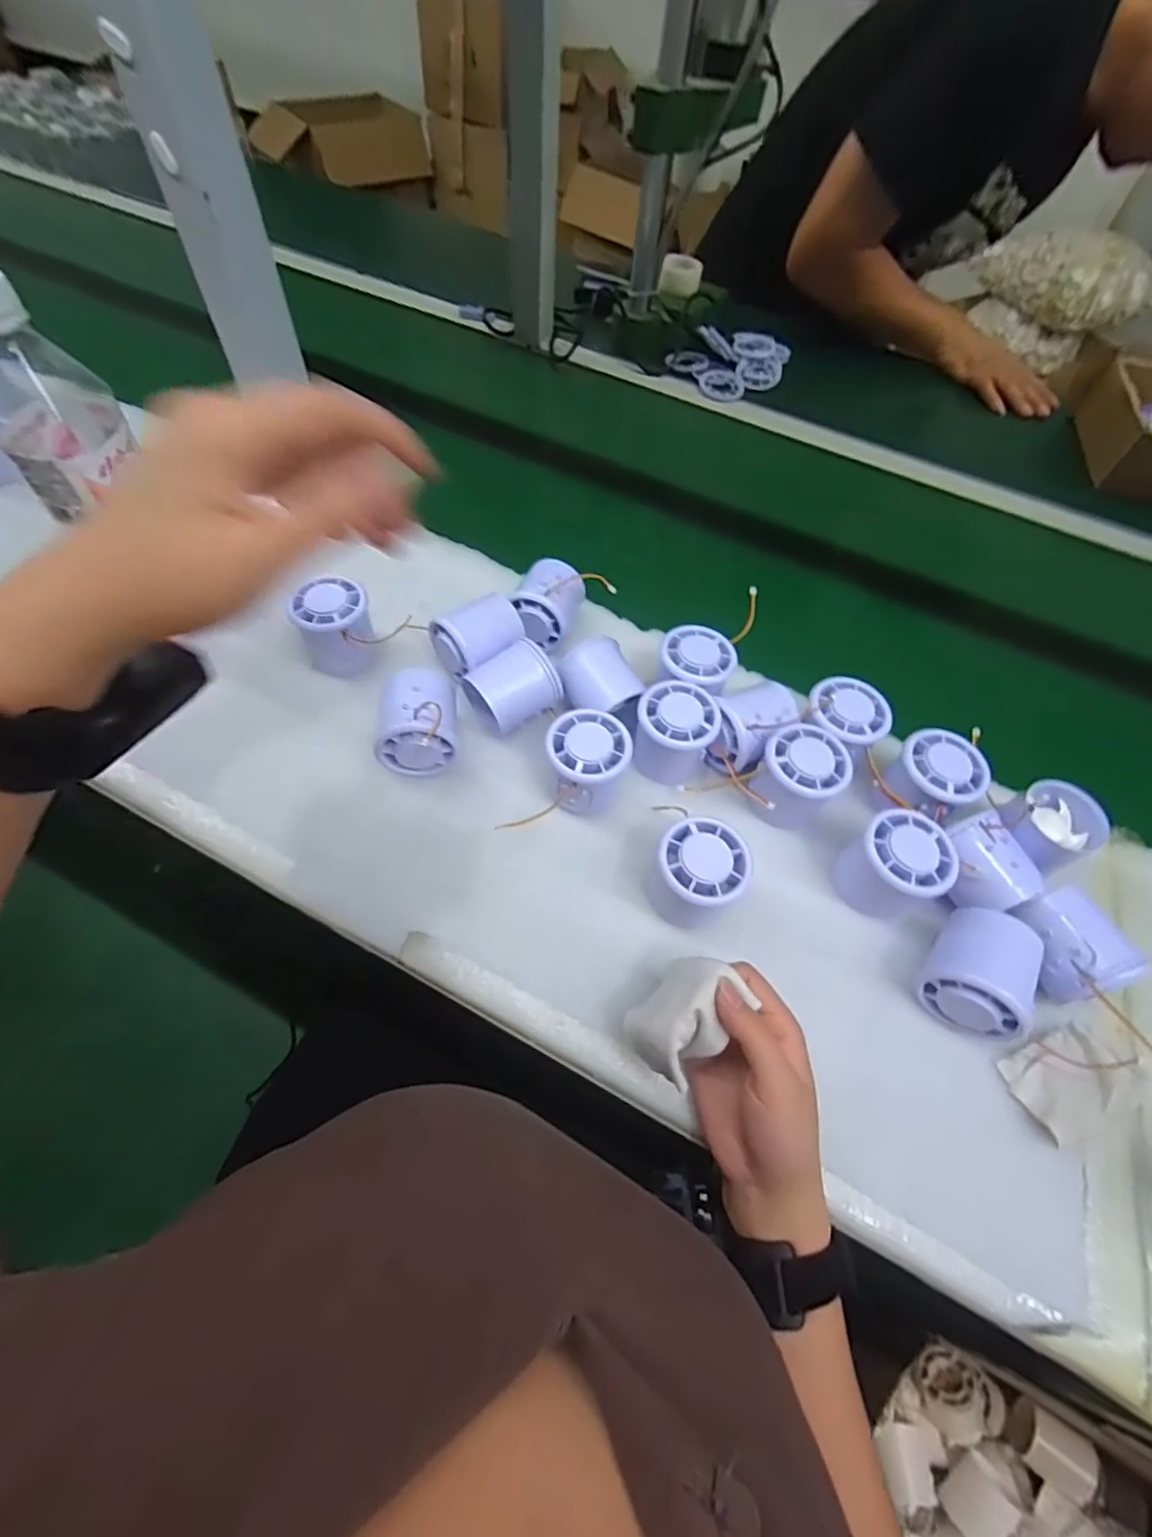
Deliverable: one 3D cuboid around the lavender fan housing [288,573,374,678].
[{"bbox_3d":[-0.185,-0.110,0.455,0.052,0.063,0.053,-19,62,-15],"label":"lavender fan housing"}]

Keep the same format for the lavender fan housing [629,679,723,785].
[{"bbox_3d":[0.069,-0.026,0.418,0.054,0.048,0.054,2,59,-3],"label":"lavender fan housing"}]

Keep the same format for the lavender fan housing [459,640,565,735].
[{"bbox_3d":[-0.049,-0.056,0.438,0.063,0.052,0.050,-36,68,-23],"label":"lavender fan housing"}]

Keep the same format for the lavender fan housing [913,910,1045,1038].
[{"bbox_3d":[0.239,0.121,0.356,0.047,0.056,0.065,29,61,12],"label":"lavender fan housing"}]

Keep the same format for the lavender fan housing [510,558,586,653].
[{"bbox_3d":[-0.023,-0.133,0.474,0.044,0.042,0.061,17,59,6],"label":"lavender fan housing"}]

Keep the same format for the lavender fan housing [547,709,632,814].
[{"bbox_3d":[0.007,0.000,0.407,0.053,0.063,0.056,2,59,-3],"label":"lavender fan housing"}]

